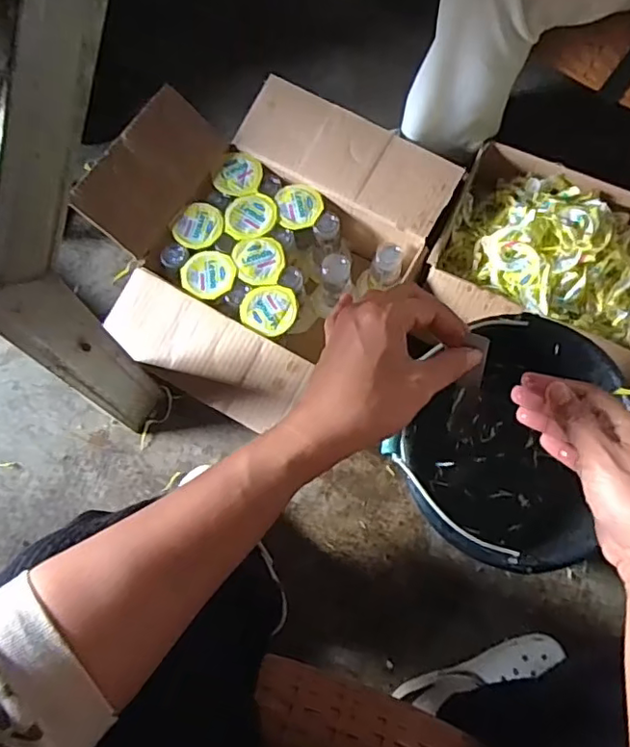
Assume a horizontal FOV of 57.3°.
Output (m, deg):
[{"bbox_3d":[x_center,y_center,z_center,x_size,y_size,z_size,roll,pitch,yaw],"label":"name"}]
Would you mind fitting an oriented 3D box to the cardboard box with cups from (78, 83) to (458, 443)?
[{"bbox_3d":[-0.086,-0.189,0.849,0.418,0.184,0.456,30,74,9],"label":"cardboard box with cups"}]

